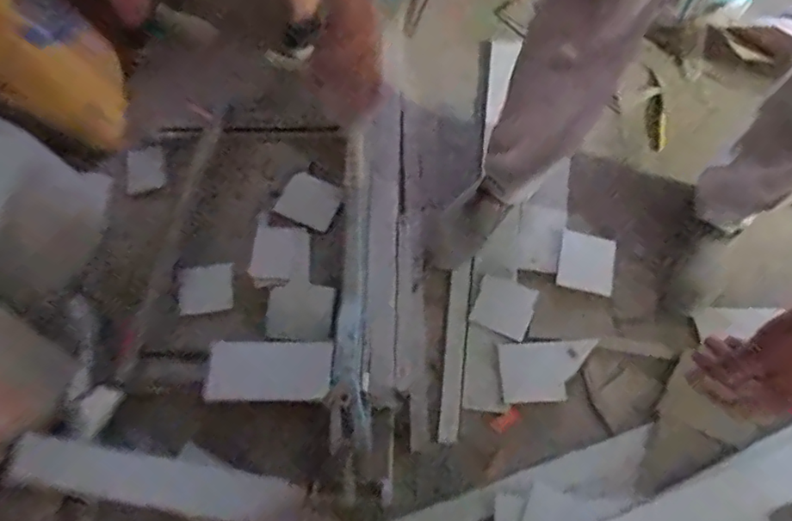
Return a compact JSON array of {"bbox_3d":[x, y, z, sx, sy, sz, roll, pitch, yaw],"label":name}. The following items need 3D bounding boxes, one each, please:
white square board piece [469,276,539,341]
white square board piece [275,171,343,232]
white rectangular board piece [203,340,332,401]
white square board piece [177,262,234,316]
[{"bbox_3d":[0.193,0.081,0.990,0.099,0.005,0.100,21,71,11],"label":"white square board piece"},{"bbox_3d":[-0.173,-0.122,1.117,0.124,0.009,0.112,22,62,16],"label":"white square board piece"},{"bbox_3d":[-0.214,0.187,0.931,0.202,0.015,0.096,0,66,-12],"label":"white rectangular board piece"},{"bbox_3d":[-0.358,0.053,1.038,0.098,0.012,0.096,-5,61,-11],"label":"white square board piece"}]

